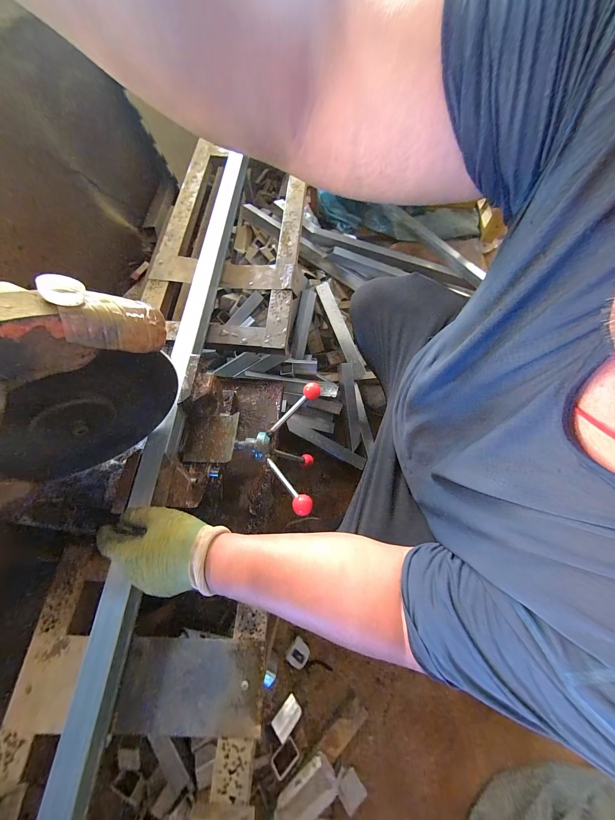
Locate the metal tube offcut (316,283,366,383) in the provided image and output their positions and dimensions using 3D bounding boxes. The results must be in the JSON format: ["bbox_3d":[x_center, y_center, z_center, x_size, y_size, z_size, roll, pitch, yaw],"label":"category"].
[{"bbox_3d":[0.124,-0.288,0.966,0.048,0.026,0.355,-25,91,-9],"label":"metal tube offcut"}]

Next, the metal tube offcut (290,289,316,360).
[{"bbox_3d":[-0.016,-0.305,0.973,0.061,0.030,0.247,13,94,-28],"label":"metal tube offcut"}]

